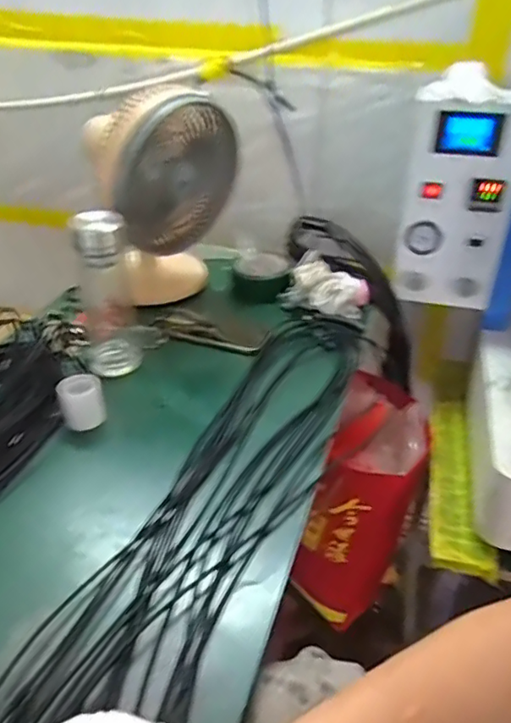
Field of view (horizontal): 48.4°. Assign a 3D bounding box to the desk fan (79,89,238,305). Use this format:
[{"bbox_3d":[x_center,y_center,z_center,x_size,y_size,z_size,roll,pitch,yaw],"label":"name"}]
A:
[{"bbox_3d":[-0.125,-0.221,0.866,0.191,0.331,0.173,-3,33,-5],"label":"desk fan"}]

